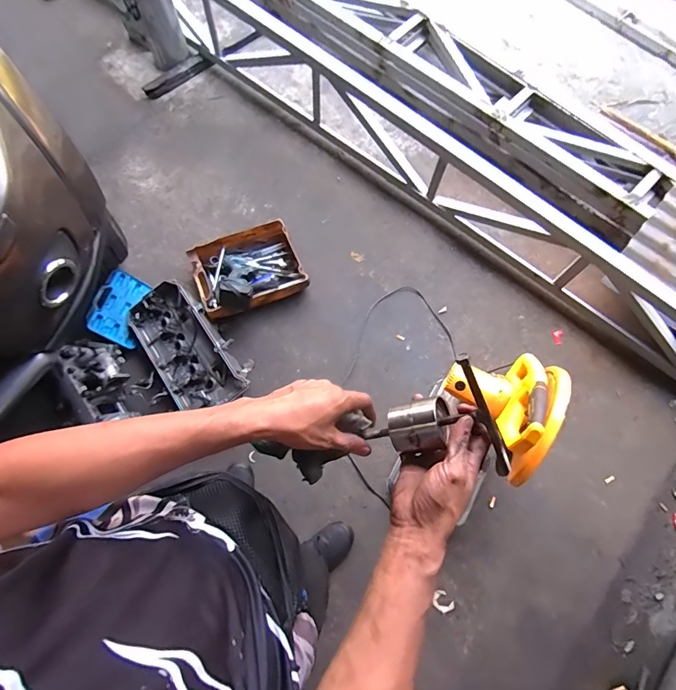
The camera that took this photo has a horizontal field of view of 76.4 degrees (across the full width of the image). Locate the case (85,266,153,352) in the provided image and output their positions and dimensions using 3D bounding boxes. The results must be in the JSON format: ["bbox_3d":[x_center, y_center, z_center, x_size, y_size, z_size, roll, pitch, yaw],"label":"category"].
[{"bbox_3d":[-0.770,-0.133,1.528,0.171,0.039,0.250,30,66,-35],"label":"case"}]

